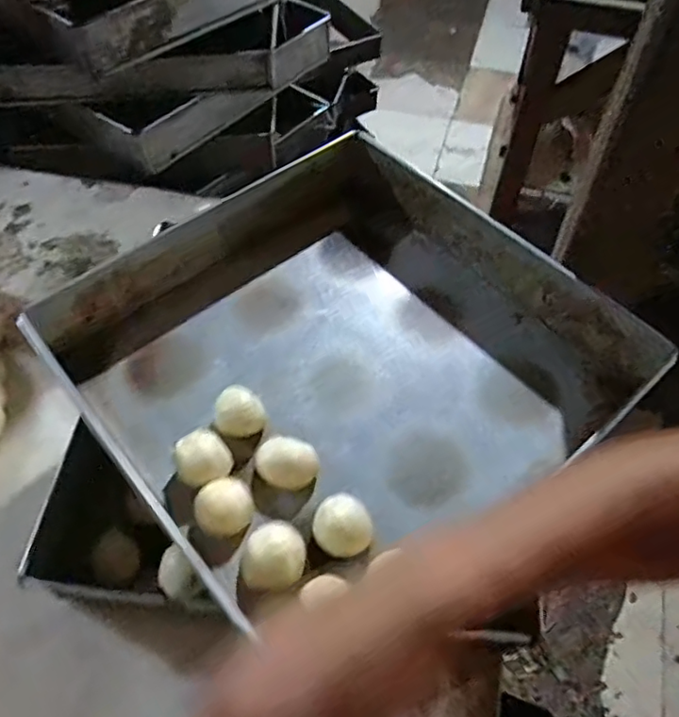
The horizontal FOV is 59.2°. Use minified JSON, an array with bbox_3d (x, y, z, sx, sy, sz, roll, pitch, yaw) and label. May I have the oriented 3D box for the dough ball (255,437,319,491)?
[{"bbox_3d":[-0.045,0.093,0.520,0.051,0.033,0.039,15,58,11],"label":"dough ball"}]

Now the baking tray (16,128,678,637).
[{"bbox_3d":[-0.002,0.001,0.566,0.413,0.094,0.410,-35,62,-20],"label":"baking tray"}]

